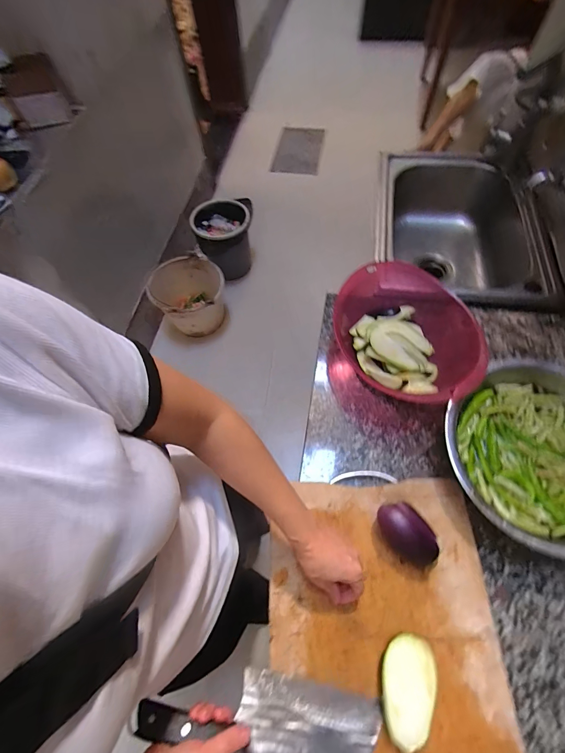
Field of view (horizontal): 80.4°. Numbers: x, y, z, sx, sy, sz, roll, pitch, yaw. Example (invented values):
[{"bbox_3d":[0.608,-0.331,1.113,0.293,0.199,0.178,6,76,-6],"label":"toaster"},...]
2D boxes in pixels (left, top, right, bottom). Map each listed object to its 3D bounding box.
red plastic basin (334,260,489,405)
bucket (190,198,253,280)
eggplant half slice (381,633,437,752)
[{"bbox_3d":[0.218,-0.080,0.616,0.244,0.109,0.269,24,68,14],"label":"red plastic basin"},{"bbox_3d":[-0.274,-0.644,1.613,0.281,0.298,0.242,-4,64,1],"label":"bucket"},{"bbox_3d":[0.149,0.379,0.409,0.061,0.033,0.109,17,67,11],"label":"eggplant half slice"}]

